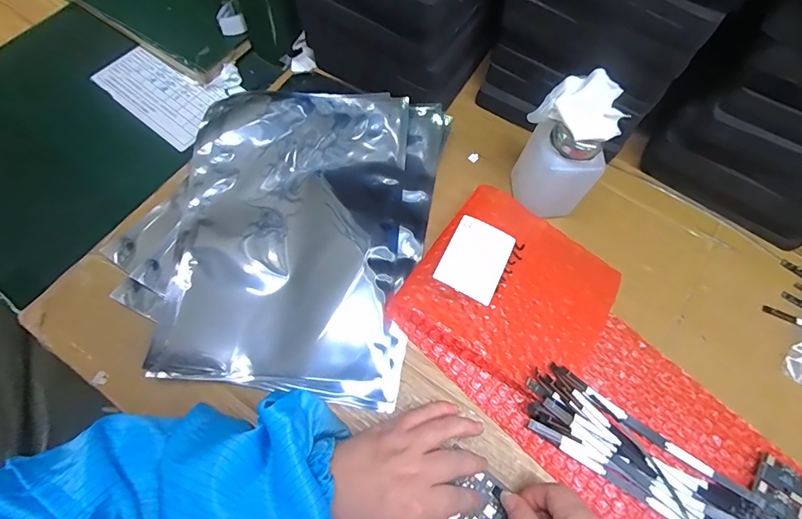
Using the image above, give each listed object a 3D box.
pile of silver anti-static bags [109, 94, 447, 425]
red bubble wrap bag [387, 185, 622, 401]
[{"bbox_3d":[-0.102,-0.034,0.381,0.248,0.020,0.288,10,69,1],"label":"pile of silver anti-static bags"},{"bbox_3d":[0.096,0.029,0.355,0.158,0.036,0.161,33,71,10],"label":"red bubble wrap bag"}]

